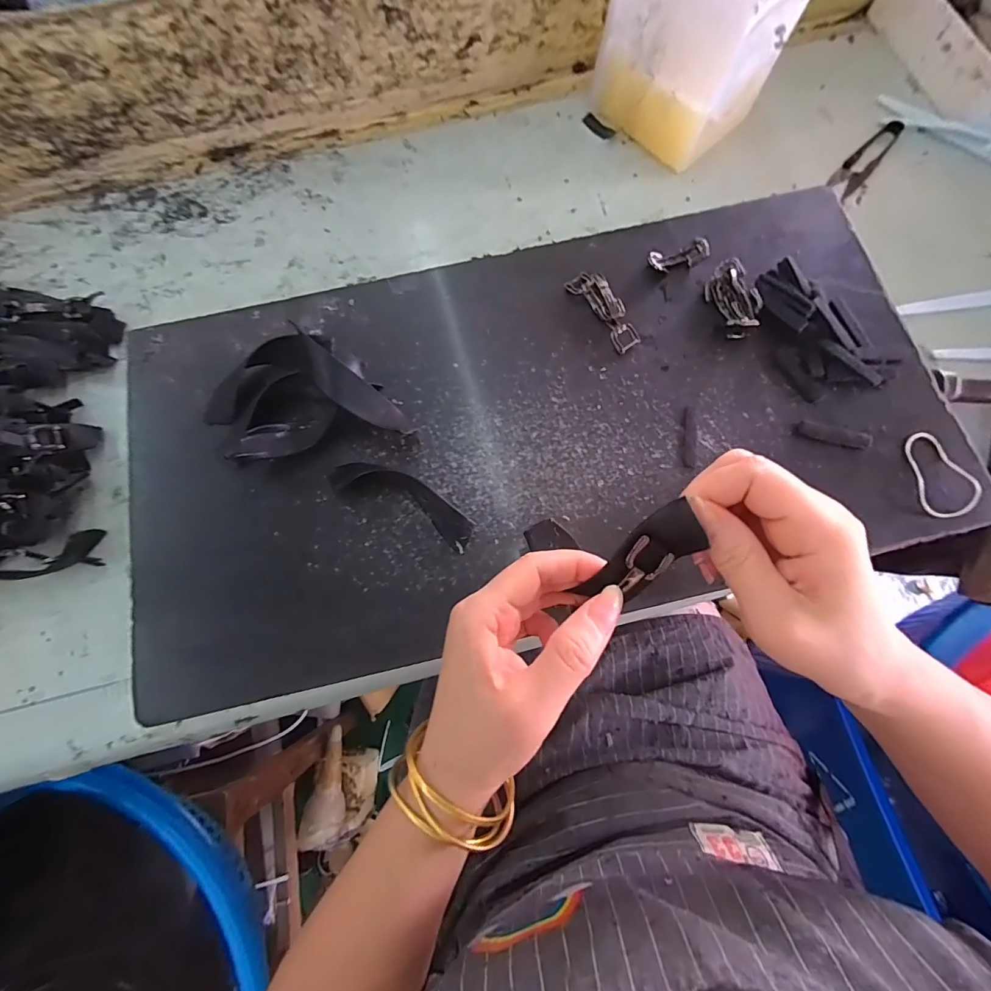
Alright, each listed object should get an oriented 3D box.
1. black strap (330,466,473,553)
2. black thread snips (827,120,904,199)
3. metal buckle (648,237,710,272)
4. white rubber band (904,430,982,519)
[{"bbox_3d":[-0.066,0.002,0.303,0.111,0.012,0.031,24,78,7],"label":"black strap"},{"bbox_3d":[0.351,-0.320,0.408,0.026,0.015,0.097,40,80,10],"label":"black thread snips"},{"bbox_3d":[0.146,-0.193,0.345,0.050,0.007,0.020,-18,76,-3],"label":"metal buckle"},{"bbox_3d":[0.310,-0.016,0.300,0.038,0.009,0.061,-3,74,5],"label":"white rubber band"}]

